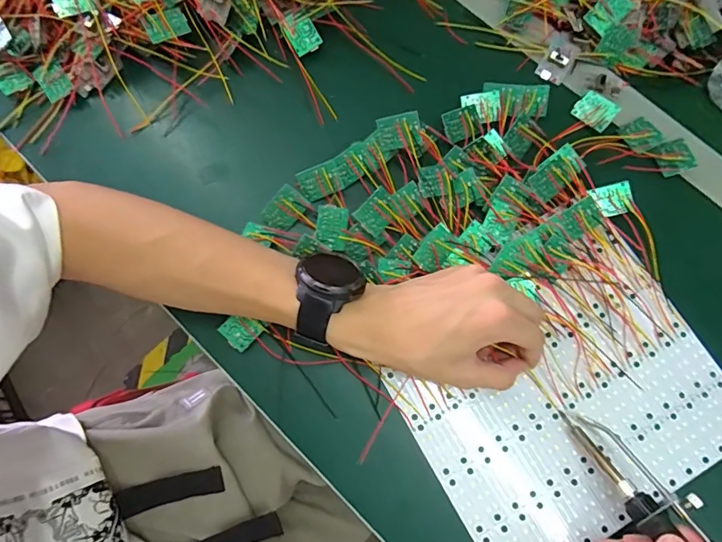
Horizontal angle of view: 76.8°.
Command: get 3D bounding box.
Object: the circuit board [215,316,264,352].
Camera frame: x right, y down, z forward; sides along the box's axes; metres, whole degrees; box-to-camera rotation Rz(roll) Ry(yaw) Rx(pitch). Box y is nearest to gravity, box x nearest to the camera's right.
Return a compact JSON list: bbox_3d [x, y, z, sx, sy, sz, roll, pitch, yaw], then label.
[{"bbox_3d":[-0.095,0.048,0.358,0.025,0.004,0.026,-44,95,-2],"label":"circuit board"}]

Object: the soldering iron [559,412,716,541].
[{"bbox_3d":[0.209,0.174,0.282,0.036,0.019,0.211,-27,51,-7],"label":"soldering iron"}]

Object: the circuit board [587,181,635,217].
[{"bbox_3d":[0.211,-0.060,0.383,0.033,0.004,0.025,-14,92,5],"label":"circuit board"}]

